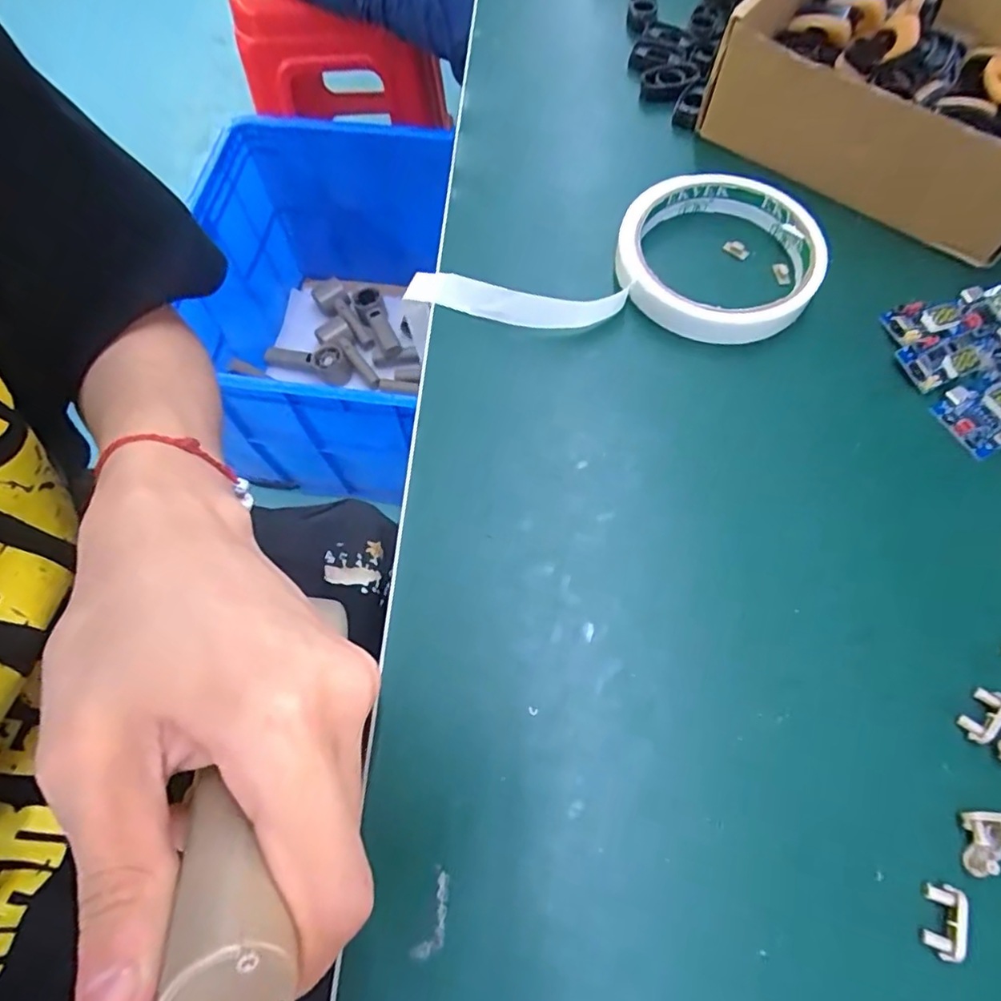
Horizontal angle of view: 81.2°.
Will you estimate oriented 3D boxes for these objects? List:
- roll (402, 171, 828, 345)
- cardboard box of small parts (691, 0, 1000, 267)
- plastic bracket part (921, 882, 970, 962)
[{"bbox_3d":[0.051,-0.117,0.277,0.186,0.024,0.086,5,67,3],"label":"roll"},{"bbox_3d":[0.216,-0.220,0.297,0.168,0.058,0.159,37,72,15],"label":"cardboard box of small parts"},{"bbox_3d":[0.133,0.126,0.174,0.010,0.005,0.019,16,68,8],"label":"plastic bracket part"}]

